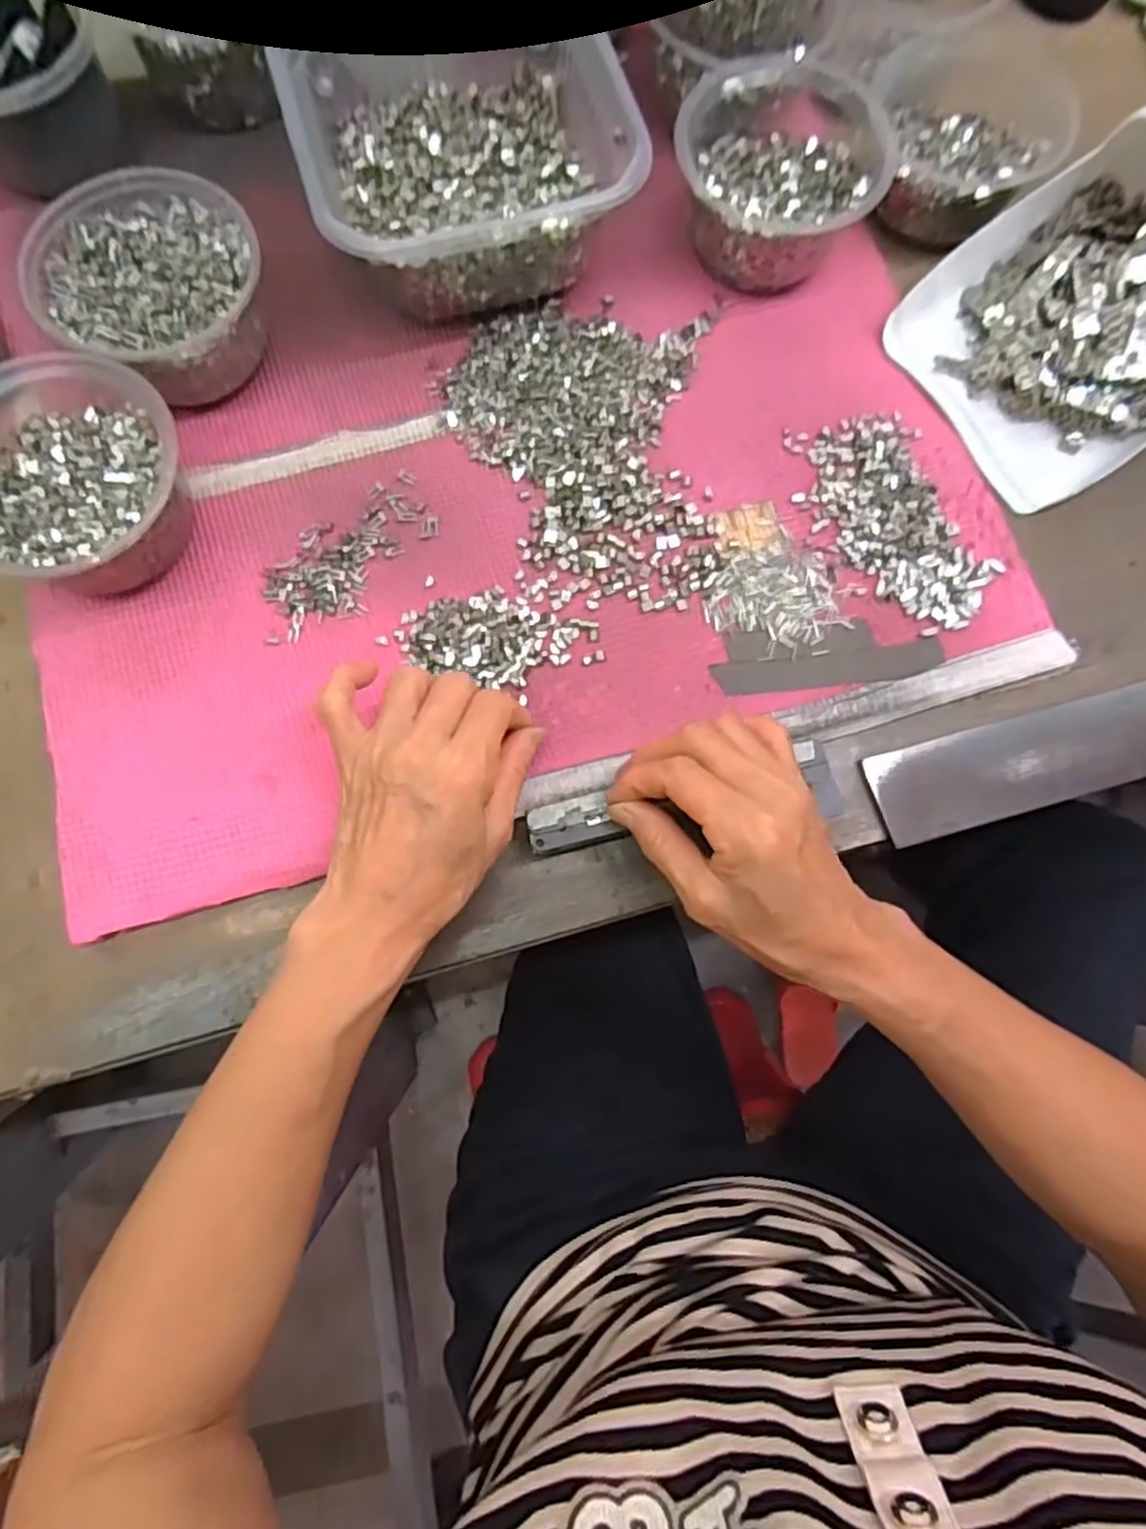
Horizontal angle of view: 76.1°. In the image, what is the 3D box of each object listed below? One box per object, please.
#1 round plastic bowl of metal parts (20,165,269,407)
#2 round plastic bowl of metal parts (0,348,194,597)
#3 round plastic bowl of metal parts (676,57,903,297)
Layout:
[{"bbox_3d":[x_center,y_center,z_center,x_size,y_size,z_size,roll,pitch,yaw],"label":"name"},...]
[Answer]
[{"bbox_3d":[-0.221,-0.253,0.398,0.109,0.057,0.112,0,79,-1],"label":"round plastic bowl of metal parts"},{"bbox_3d":[-0.249,-0.140,0.369,0.117,0.063,0.110,0,79,-1],"label":"round plastic bowl of metal parts"},{"bbox_3d":[0.119,-0.346,0.422,0.116,0.058,0.135,16,79,2],"label":"round plastic bowl of metal parts"}]

